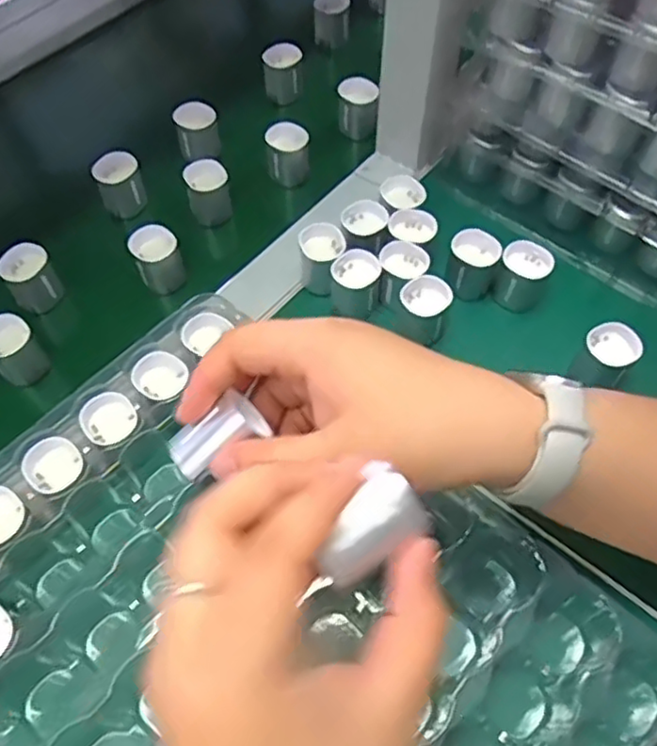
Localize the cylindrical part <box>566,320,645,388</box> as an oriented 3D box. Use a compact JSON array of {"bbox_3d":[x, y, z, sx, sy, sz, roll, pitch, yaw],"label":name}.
[{"bbox_3d":[0.163,-0.006,0.403,0.030,0.041,0.029,1,59,-1],"label":"cylindrical part"}]

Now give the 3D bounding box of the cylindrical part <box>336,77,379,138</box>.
[{"bbox_3d":[0.023,-0.206,0.526,0.029,0.039,0.033,3,59,1],"label":"cylindrical part"}]

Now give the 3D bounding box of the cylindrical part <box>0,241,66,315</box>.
[{"bbox_3d":[-0.194,-0.062,0.442,0.030,0.035,0.029,1,59,-1],"label":"cylindrical part"}]

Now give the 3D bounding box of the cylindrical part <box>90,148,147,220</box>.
[{"bbox_3d":[-0.150,-0.135,0.486,0.031,0.033,0.030,1,59,-1],"label":"cylindrical part"}]

